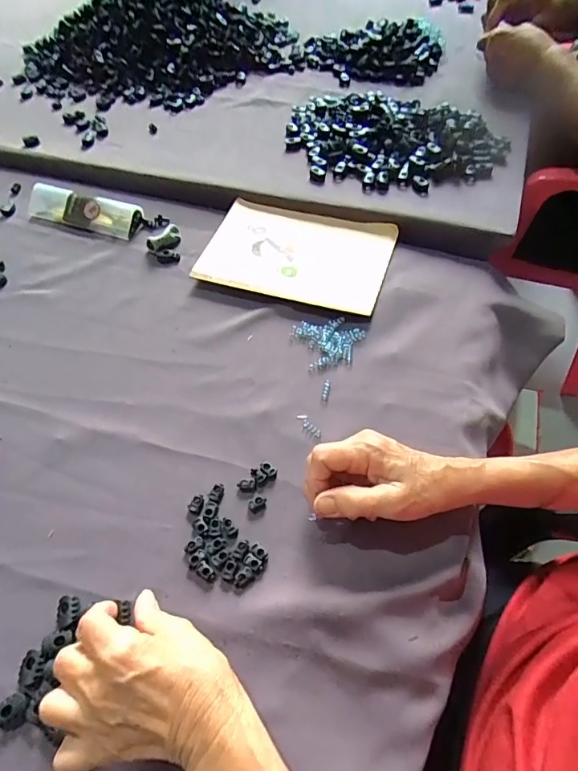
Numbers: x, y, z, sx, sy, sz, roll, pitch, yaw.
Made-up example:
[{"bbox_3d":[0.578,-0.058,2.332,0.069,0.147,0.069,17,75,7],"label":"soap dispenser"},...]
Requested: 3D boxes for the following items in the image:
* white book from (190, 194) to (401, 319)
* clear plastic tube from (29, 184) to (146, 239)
[{"bbox_3d":[0.010,-0.152,0.534,0.201,0.015,0.129,13,58,12],"label":"white book"},{"bbox_3d":[-0.266,-0.223,0.595,0.161,0.025,0.039,17,59,14],"label":"clear plastic tube"}]

